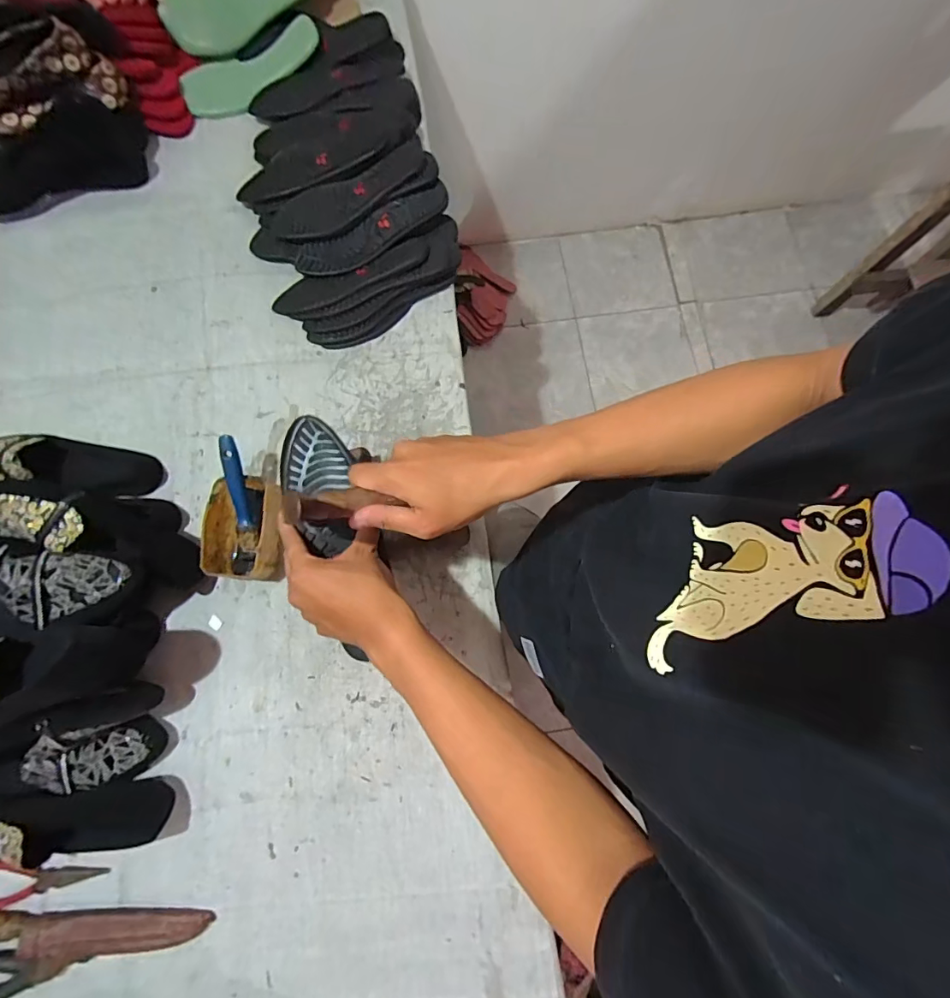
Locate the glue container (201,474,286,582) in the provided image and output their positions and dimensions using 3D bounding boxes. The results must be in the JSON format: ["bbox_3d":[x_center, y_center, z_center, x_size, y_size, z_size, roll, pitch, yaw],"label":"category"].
[{"bbox_3d":[-0.285,0.038,0.609,0.093,0.060,0.124,0,78,-2],"label":"glue container"}]

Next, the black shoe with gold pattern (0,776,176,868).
[{"bbox_3d":[-0.464,0.362,0.536,0.235,0.073,0.072,-3,78,-2],"label":"black shoe with gold pattern"}]

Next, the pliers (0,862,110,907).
[{"bbox_3d":[-0.508,0.443,0.552,0.150,0.014,0.040,0,78,-2],"label":"pliers"}]

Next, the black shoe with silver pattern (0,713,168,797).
[{"bbox_3d":[-0.494,0.299,0.541,0.252,0.085,0.072,-8,78,-3],"label":"black shoe with silver pattern"}]

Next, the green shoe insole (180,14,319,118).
[{"bbox_3d":[-0.353,-0.683,0.770,0.228,0.026,0.072,-26,110,0],"label":"green shoe insole"}]

